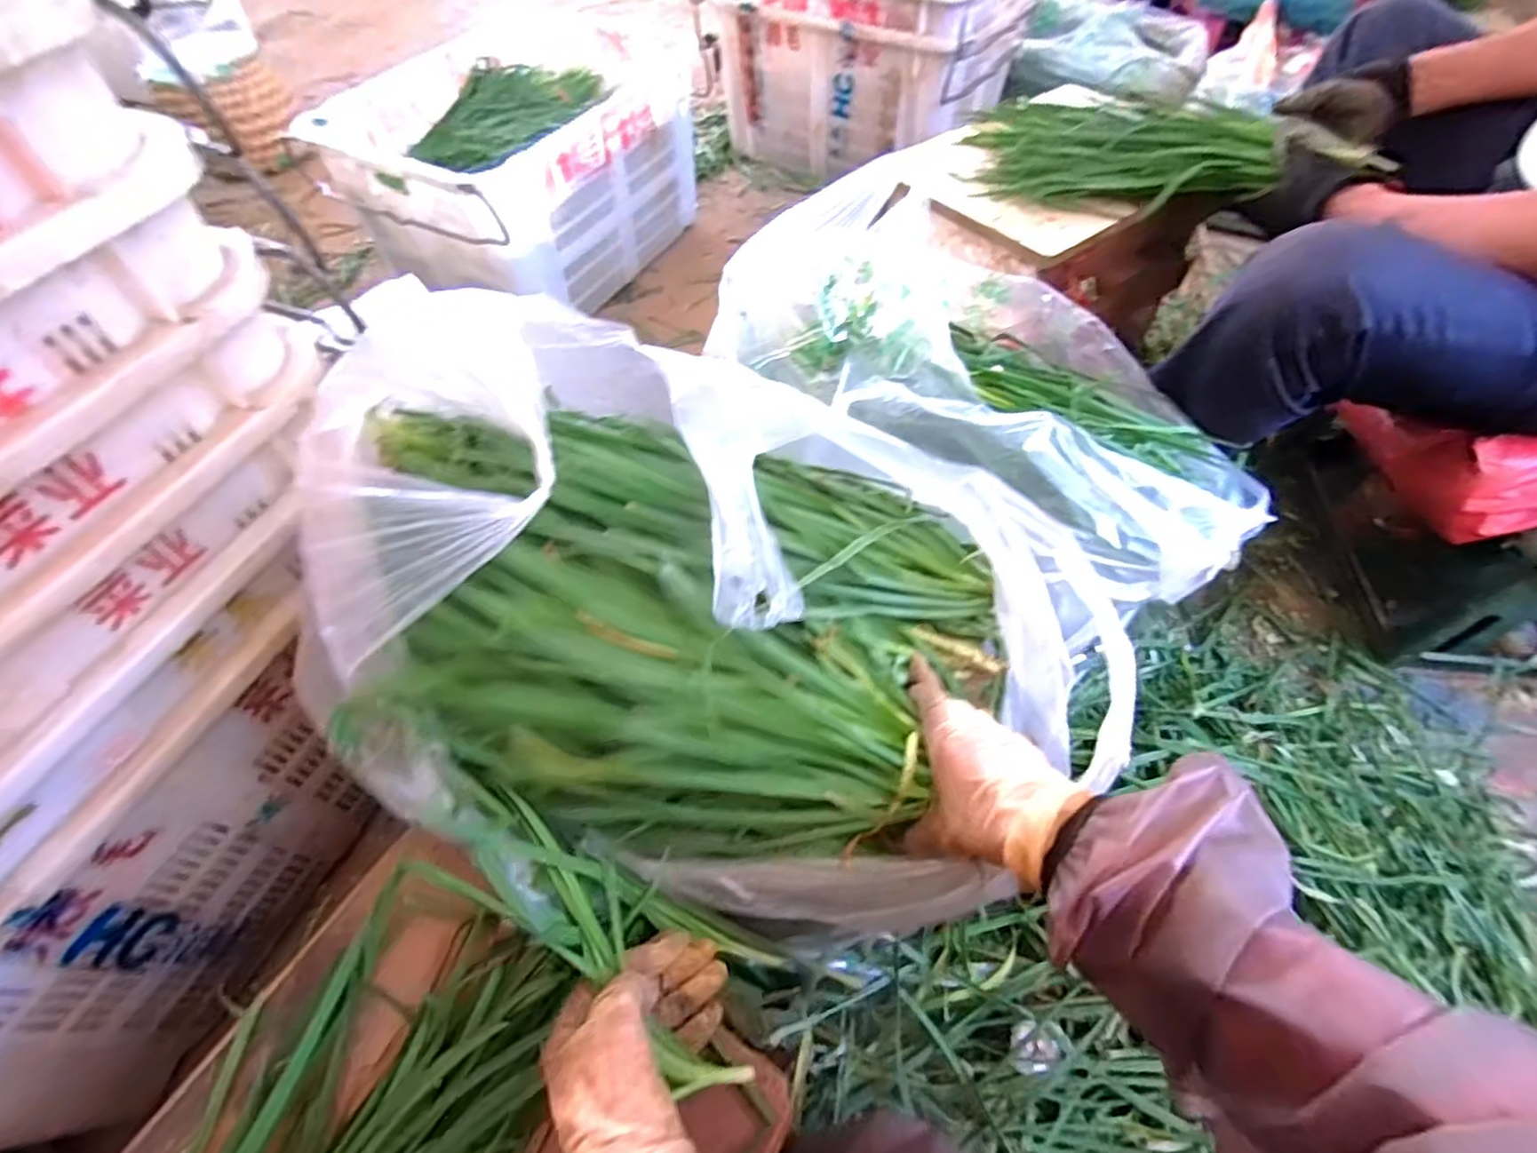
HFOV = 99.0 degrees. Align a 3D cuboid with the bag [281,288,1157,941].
[{"bbox_3d":[-0.059,0.000,0.463,0.560,0.145,0.401,15,57,12],"label":"bag"}]

